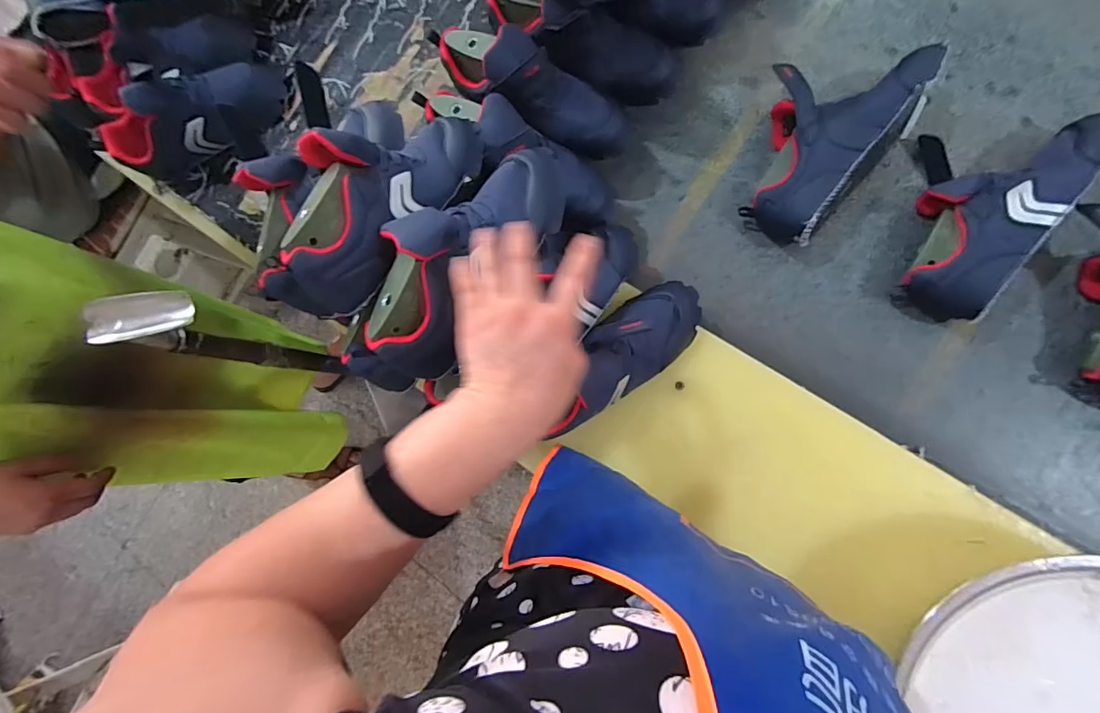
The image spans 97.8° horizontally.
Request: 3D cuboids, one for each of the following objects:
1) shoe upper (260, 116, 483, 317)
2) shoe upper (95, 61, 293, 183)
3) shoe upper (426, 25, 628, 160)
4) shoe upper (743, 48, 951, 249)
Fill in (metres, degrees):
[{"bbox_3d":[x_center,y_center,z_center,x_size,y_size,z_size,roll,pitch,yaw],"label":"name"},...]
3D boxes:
[{"bbox_3d":[-0.173,-0.161,0.484,0.108,0.123,0.266,35,74,10],"label":"shoe upper"},{"bbox_3d":[-0.500,-0.344,0.694,0.247,0.115,0.087,-29,81,-8],"label":"shoe upper"},{"bbox_3d":[-0.026,-0.335,0.592,0.280,0.101,0.082,29,90,-5],"label":"shoe upper"},{"bbox_3d":[0.330,-0.276,0.595,0.168,0.084,0.249,39,91,12],"label":"shoe upper"}]

